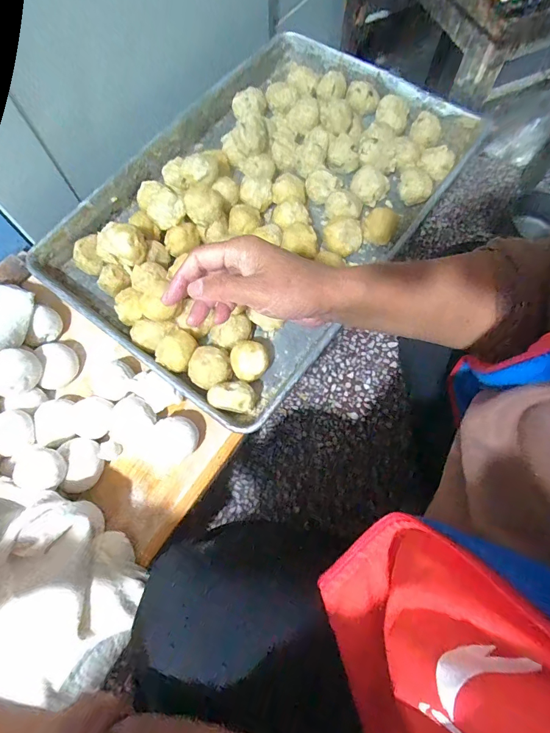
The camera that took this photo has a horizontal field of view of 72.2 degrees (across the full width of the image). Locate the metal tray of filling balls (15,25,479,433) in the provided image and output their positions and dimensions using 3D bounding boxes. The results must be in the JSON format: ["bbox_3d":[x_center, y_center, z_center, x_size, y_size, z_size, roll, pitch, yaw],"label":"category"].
[{"bbox_3d":[-0.012,-0.255,0.551,0.416,0.065,0.601,36,74,11],"label":"metal tray of filling balls"}]

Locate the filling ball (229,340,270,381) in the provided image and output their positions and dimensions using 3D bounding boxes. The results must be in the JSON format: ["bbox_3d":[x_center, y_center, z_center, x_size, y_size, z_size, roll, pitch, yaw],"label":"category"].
[{"bbox_3d":[-0.033,-0.006,0.469,0.045,0.041,0.046,0,71,0],"label":"filling ball"}]

